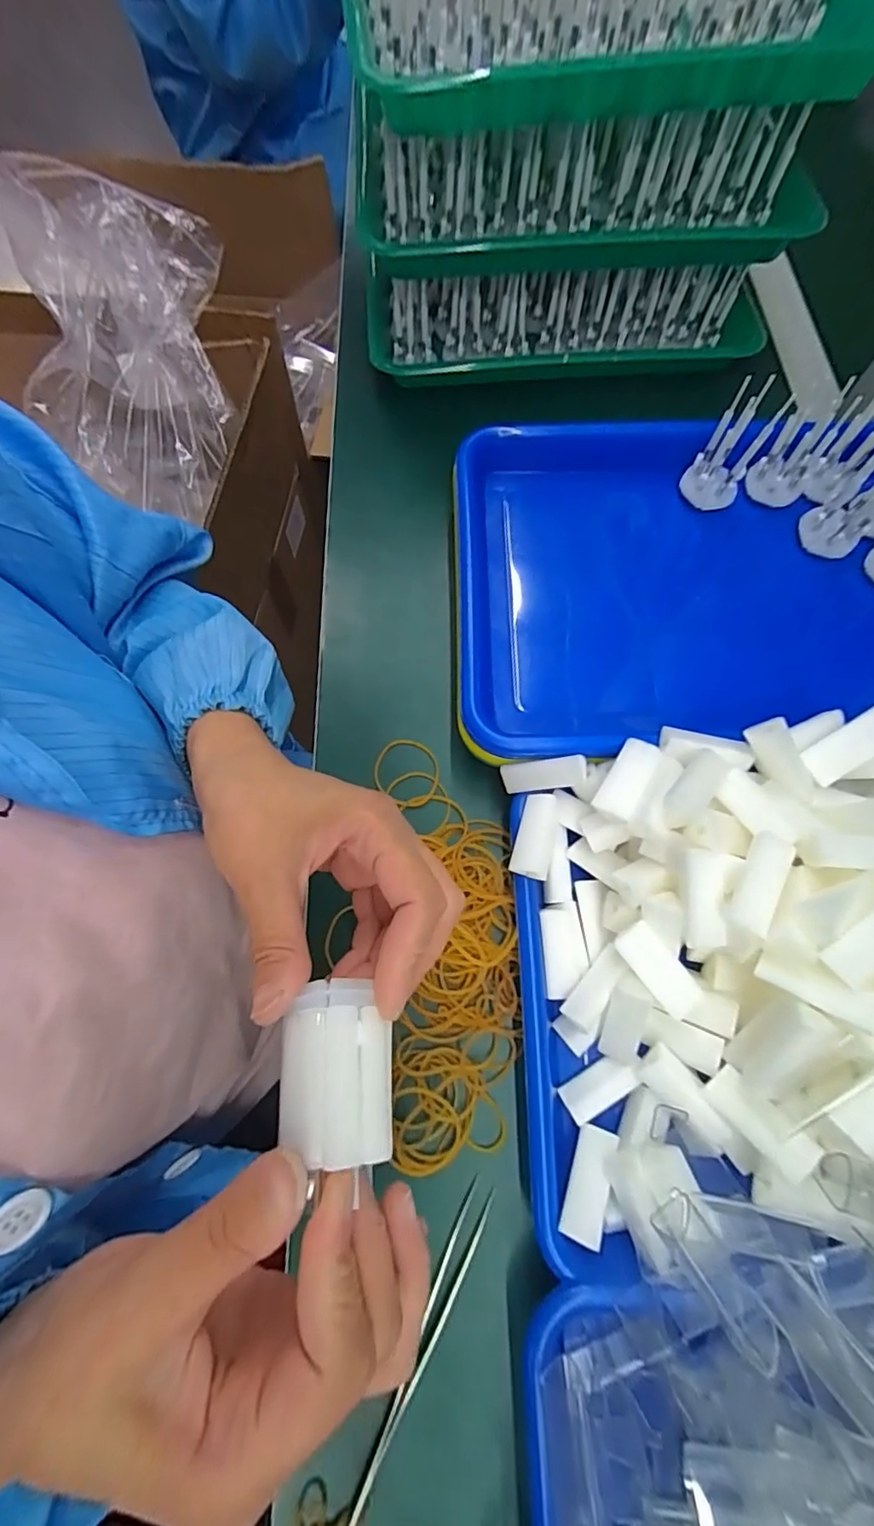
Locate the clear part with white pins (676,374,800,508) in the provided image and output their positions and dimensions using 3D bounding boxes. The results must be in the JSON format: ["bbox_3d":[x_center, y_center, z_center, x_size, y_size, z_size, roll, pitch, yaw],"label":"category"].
[{"bbox_3d":[0.200,-0.213,0.356,0.036,0.075,0.029,34,53,11],"label":"clear part with white pins"}]

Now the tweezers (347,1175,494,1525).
[{"bbox_3d":[-0.008,0.271,0.246,0.013,0.011,0.130,29,72,10],"label":"tweezers"}]

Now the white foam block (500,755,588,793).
[{"bbox_3d":[0.060,0.007,0.298,0.047,0.011,0.015,-9,68,22],"label":"white foam block"}]

